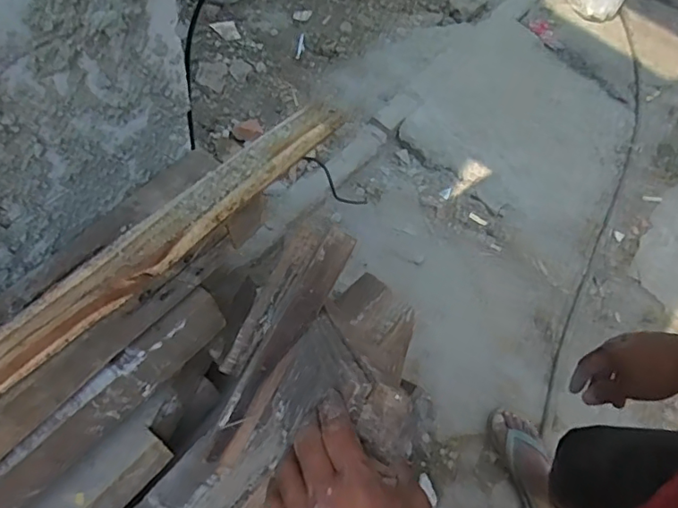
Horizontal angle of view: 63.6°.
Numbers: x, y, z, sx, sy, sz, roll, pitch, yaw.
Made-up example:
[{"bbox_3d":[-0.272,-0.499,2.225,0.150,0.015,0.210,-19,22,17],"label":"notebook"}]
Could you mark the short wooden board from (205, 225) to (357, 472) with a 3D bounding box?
[{"bbox_3d":[-0.071,0.108,0.644,0.042,0.023,0.304,29,88,12],"label":"short wooden board"}]

